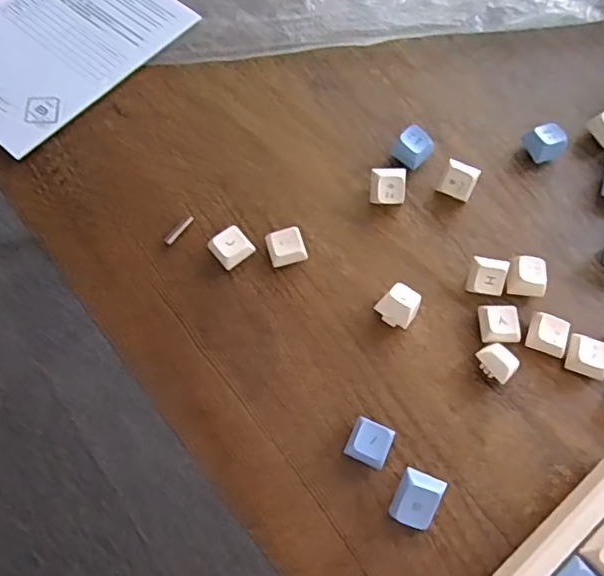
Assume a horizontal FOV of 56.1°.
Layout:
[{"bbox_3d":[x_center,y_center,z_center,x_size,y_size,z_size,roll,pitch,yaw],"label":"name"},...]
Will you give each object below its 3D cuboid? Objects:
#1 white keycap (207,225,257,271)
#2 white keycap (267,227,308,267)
[{"bbox_3d":[-0.036,-0.020,0.288,0.019,0.011,0.017,-42,74,-16],"label":"white keycap"},{"bbox_3d":[-0.008,-0.020,0.289,0.019,0.011,0.017,-18,69,-8],"label":"white keycap"}]

